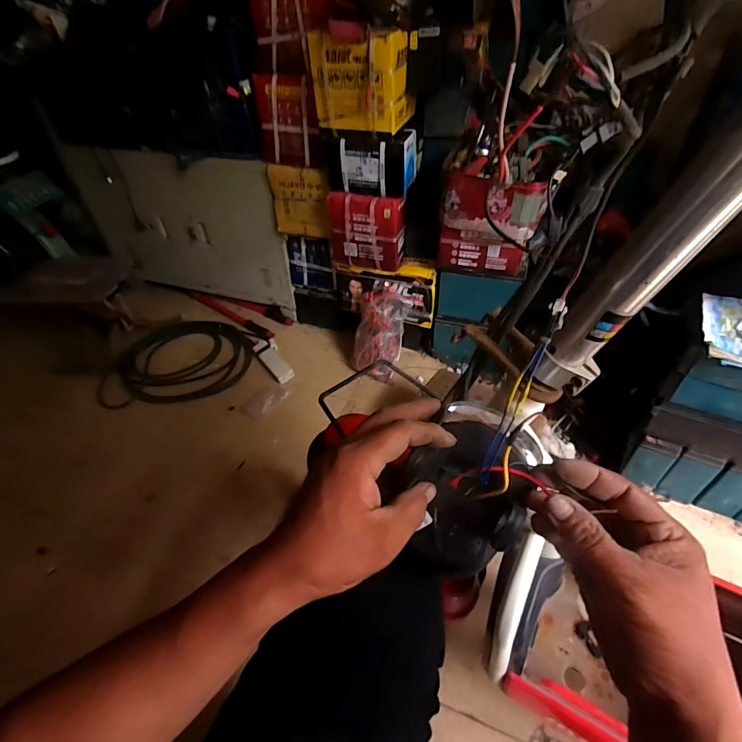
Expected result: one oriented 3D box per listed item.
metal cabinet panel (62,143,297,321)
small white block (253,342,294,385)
[{"bbox_3d":[-0.659,-0.491,1.454,0.821,0.487,0.053,14,45,17],"label":"metal cabinet panel"},{"bbox_3d":[-0.318,-0.033,1.335,0.056,0.017,0.214,-28,49,-23],"label":"small white block"}]

